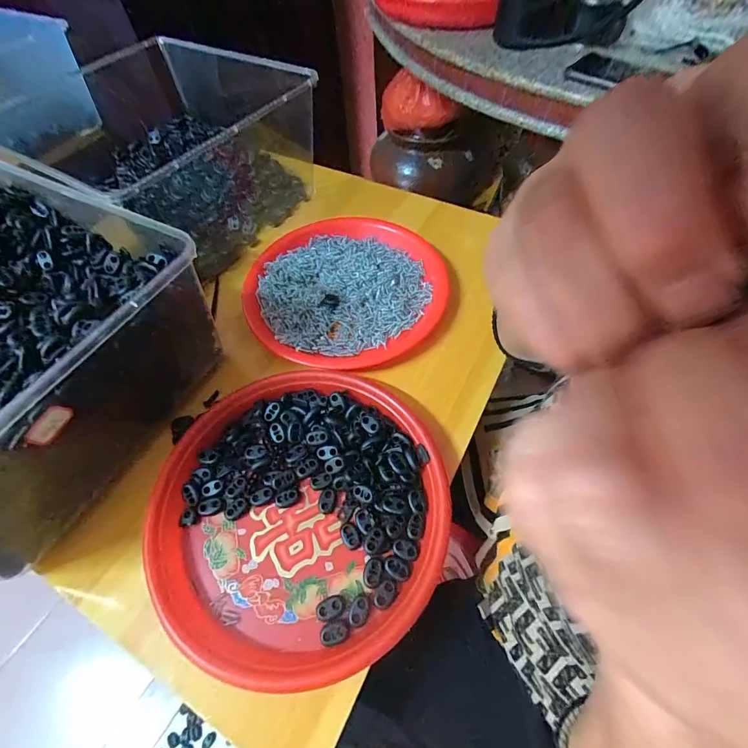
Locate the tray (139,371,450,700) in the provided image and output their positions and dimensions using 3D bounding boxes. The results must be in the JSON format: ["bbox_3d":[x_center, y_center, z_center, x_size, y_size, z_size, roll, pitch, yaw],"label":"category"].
[{"bbox_3d":[-0.065,0.109,0.316,0.239,0.045,0.229,-1,58,2],"label":"tray"}]

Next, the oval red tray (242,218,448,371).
[{"bbox_3d":[-0.035,-0.105,0.431,0.220,0.024,0.210,-31,61,-16],"label":"oval red tray"}]

